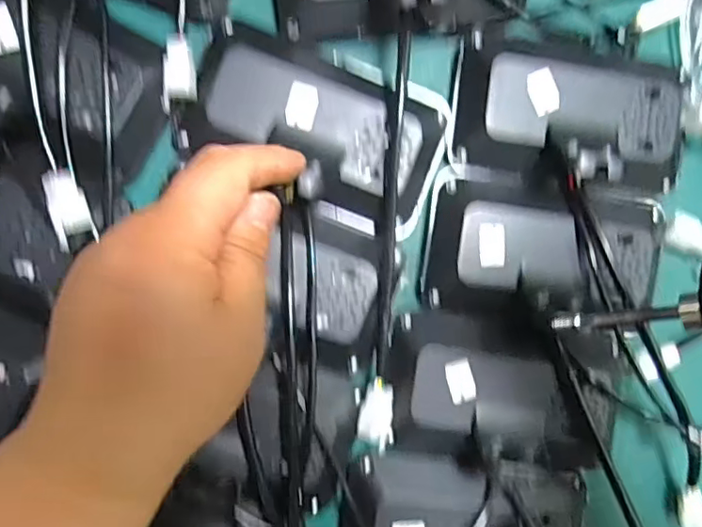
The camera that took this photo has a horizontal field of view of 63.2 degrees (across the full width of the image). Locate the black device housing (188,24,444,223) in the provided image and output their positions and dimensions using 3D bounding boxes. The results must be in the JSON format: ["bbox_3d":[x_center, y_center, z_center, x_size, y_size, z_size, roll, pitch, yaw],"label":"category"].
[{"bbox_3d":[-0.021,-0.085,0.348,0.150,0.024,0.083,24,88,-8],"label":"black device housing"}]

